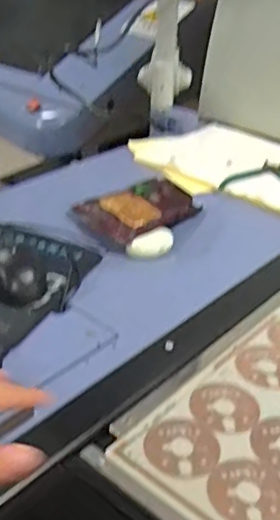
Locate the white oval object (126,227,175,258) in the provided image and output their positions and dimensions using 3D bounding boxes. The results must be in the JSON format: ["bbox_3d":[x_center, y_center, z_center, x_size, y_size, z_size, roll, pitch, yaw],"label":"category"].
[{"bbox_3d":[0.016,-0.021,0.763,0.070,0.017,0.038,-24,41,-37],"label":"white oval object"}]

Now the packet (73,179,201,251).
[{"bbox_3d":[-0.001,-0.070,0.826,0.154,0.022,0.116,-19,38,-31],"label":"packet"}]

